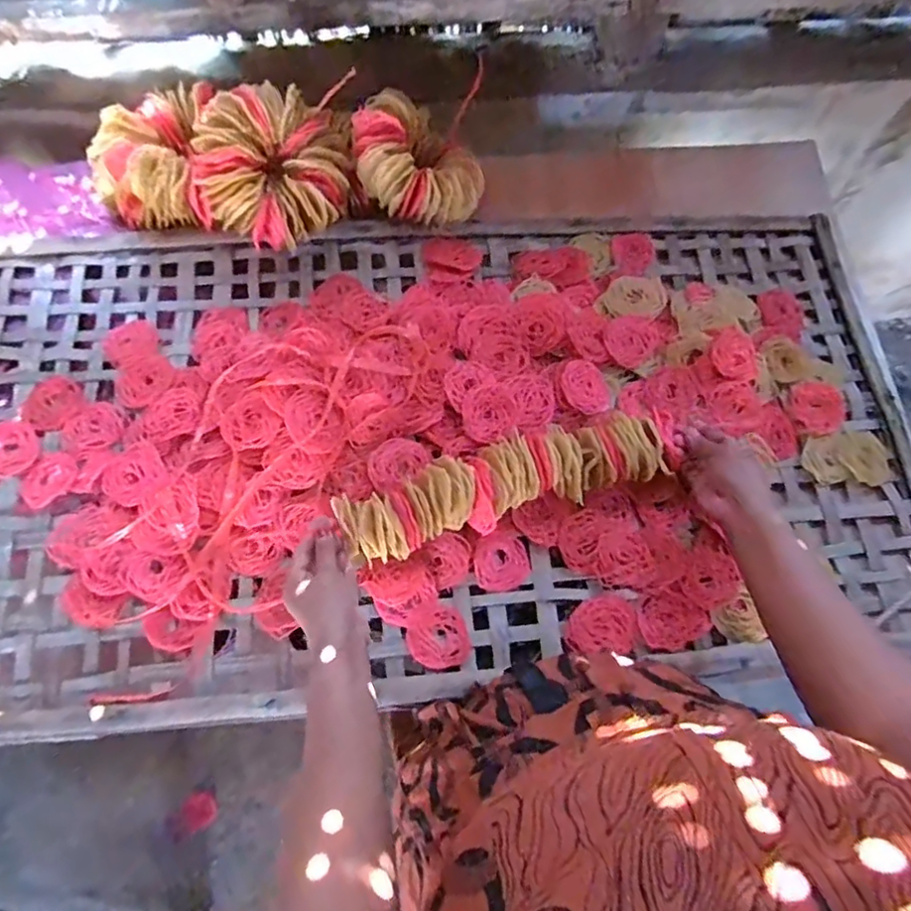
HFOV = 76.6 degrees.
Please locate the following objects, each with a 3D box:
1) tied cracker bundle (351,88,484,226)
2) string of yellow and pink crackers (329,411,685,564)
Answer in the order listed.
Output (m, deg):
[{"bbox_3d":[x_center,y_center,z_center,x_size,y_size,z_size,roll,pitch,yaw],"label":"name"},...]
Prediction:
[{"bbox_3d":[-0.051,-0.385,0.765,0.157,0.096,0.163,-11,73,-6],"label":"tied cracker bundle"},{"bbox_3d":[0.060,0.026,0.618,0.362,0.060,0.084,-17,73,-5],"label":"string of yellow and pink crackers"}]

